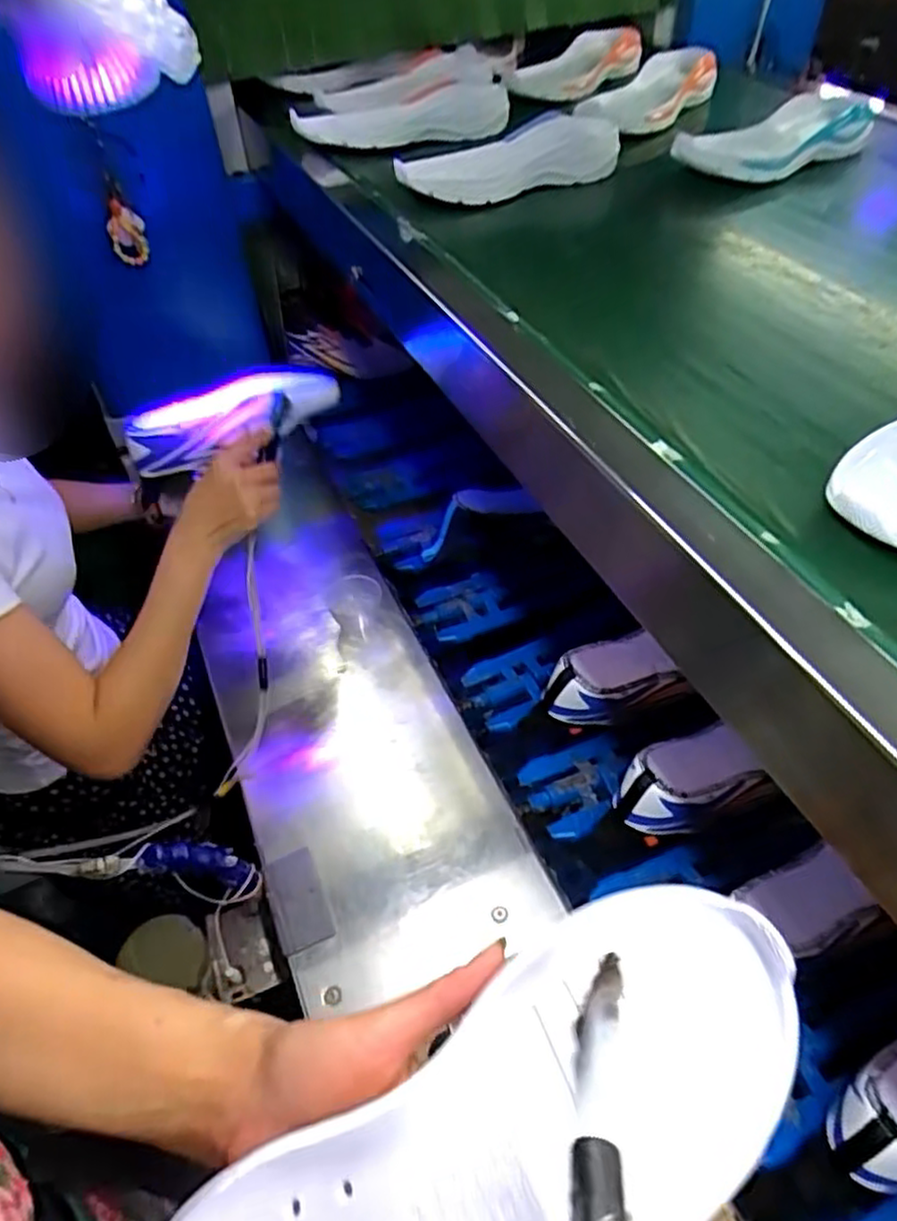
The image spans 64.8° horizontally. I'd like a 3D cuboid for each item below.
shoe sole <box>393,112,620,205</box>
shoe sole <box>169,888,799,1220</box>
[{"bbox_3d":[0.072,-0.504,0.801,0.280,0.077,0.043,-24,61,-13],"label":"shoe sole"},{"bbox_3d":[0.011,0.187,0.240,0.244,0.027,0.087,-32,63,-7],"label":"shoe sole"}]

